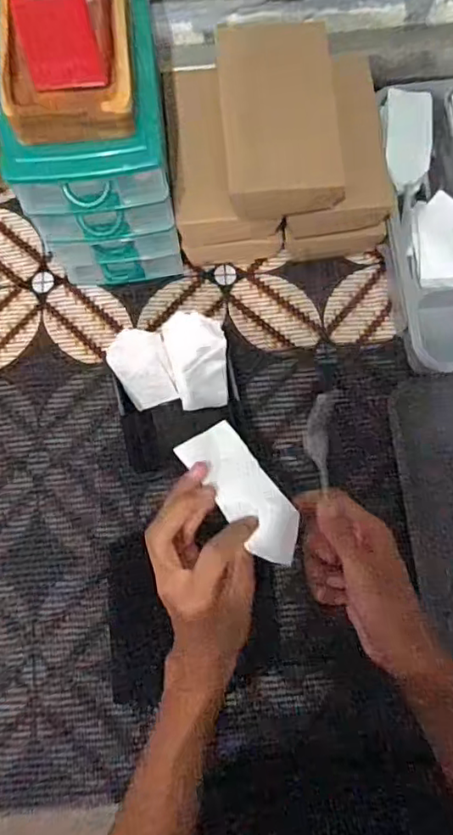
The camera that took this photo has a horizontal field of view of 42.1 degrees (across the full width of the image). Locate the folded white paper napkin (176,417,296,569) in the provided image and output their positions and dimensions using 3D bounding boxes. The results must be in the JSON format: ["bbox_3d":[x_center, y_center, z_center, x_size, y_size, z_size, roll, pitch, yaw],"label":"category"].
[{"bbox_3d":[0.013,0.054,0.424,0.046,0.009,0.109,-32,74,-27],"label":"folded white paper napkin"}]

